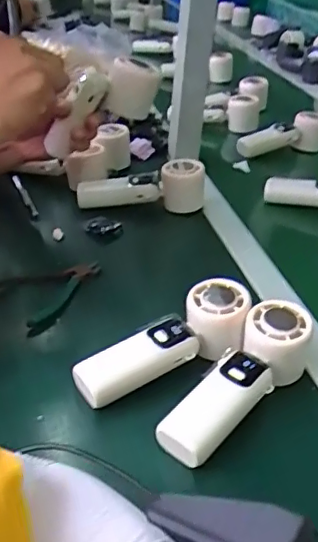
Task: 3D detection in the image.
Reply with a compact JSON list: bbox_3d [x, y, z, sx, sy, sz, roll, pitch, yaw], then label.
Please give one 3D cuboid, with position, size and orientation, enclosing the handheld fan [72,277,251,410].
[{"bbox_3d":[0.009,0.066,0.495,0.169,0.048,0.058,-27,42,-20],"label":"handheld fan"}]

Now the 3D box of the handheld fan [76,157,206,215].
[{"bbox_3d":[-0.026,-0.116,0.766,0.164,0.065,0.072,-5,33,-18],"label":"handheld fan"}]

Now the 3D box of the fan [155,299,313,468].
[{"bbox_3d":[0.069,0.093,0.476,0.052,0.054,0.164,29,55,33],"label":"fan"}]

